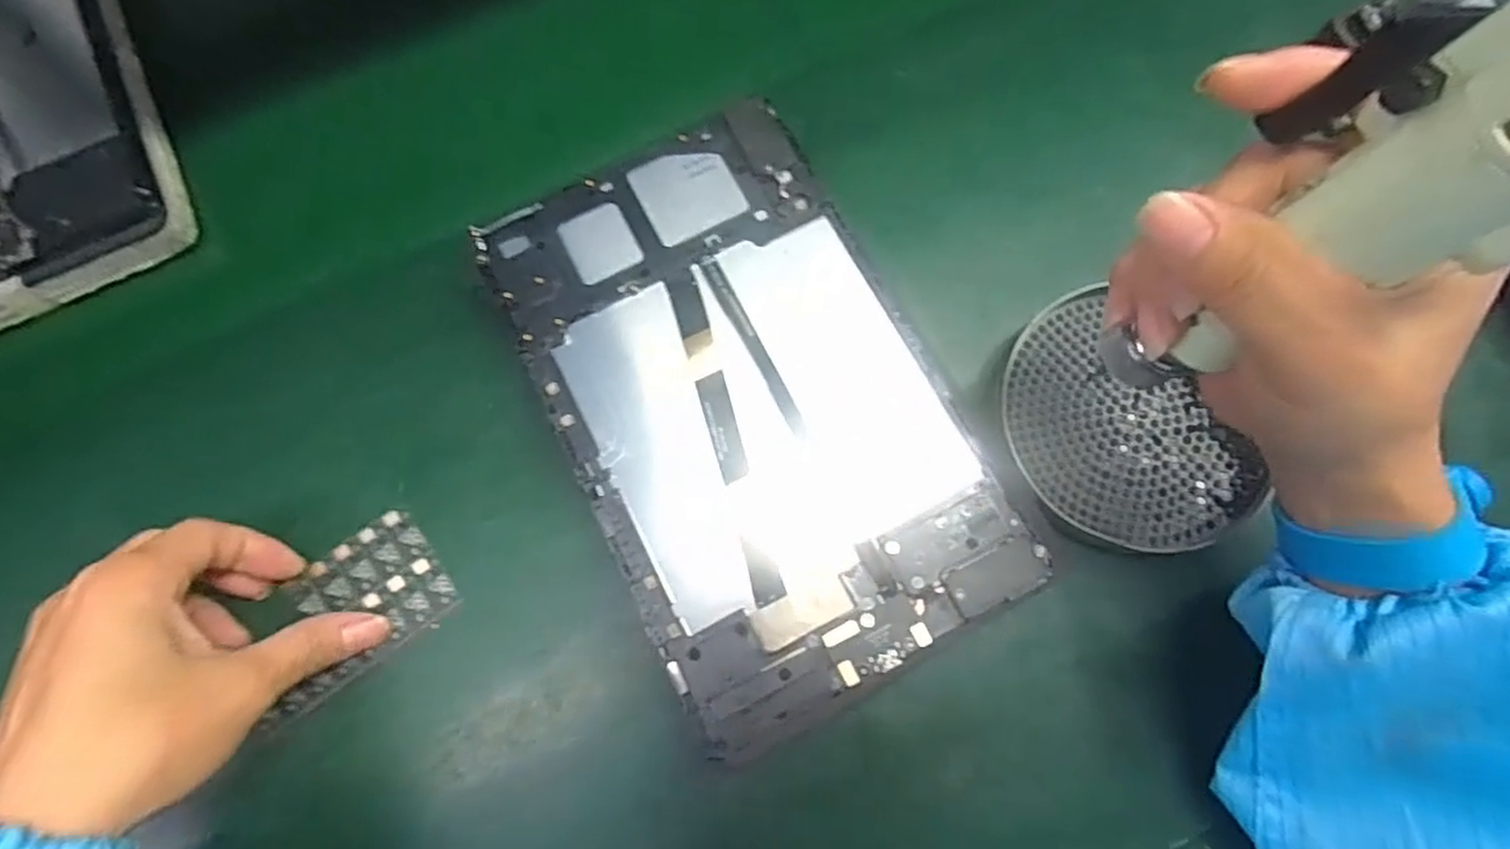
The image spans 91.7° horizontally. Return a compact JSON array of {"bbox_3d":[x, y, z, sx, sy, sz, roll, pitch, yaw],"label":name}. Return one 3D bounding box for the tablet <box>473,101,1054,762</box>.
[{"bbox_3d":[-0.004,-0.011,0.302,0.144,0.006,0.238,-27,77,-5],"label":"tablet"}]

